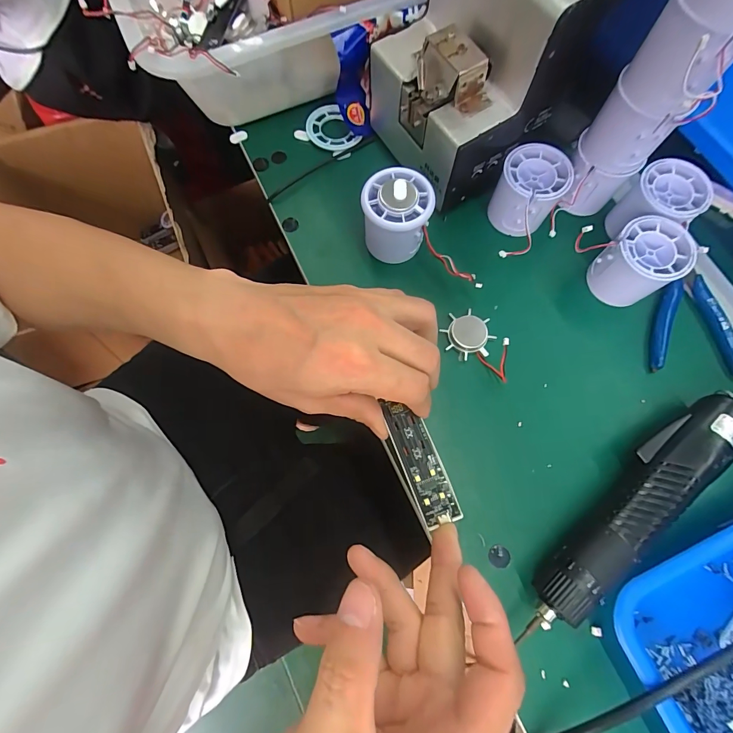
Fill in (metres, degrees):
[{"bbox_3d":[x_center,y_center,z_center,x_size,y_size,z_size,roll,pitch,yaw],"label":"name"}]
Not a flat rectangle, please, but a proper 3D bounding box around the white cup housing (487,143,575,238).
[{"bbox_3d":[0.139,-0.151,0.322,0.051,0.049,0.053,29,76,8],"label":"white cup housing"}]

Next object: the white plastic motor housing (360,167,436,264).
[{"bbox_3d":[0.025,-0.125,0.308,0.053,0.053,0.053,16,74,4],"label":"white plastic motor housing"}]

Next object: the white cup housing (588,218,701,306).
[{"bbox_3d":[0.222,-0.084,0.303,0.052,0.050,0.050,0,74,-1],"label":"white cup housing"}]

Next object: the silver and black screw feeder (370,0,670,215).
[{"bbox_3d":[0.107,-0.244,0.294,0.167,0.146,0.134,-28,76,-8],"label":"silver and black screw feeder"}]

